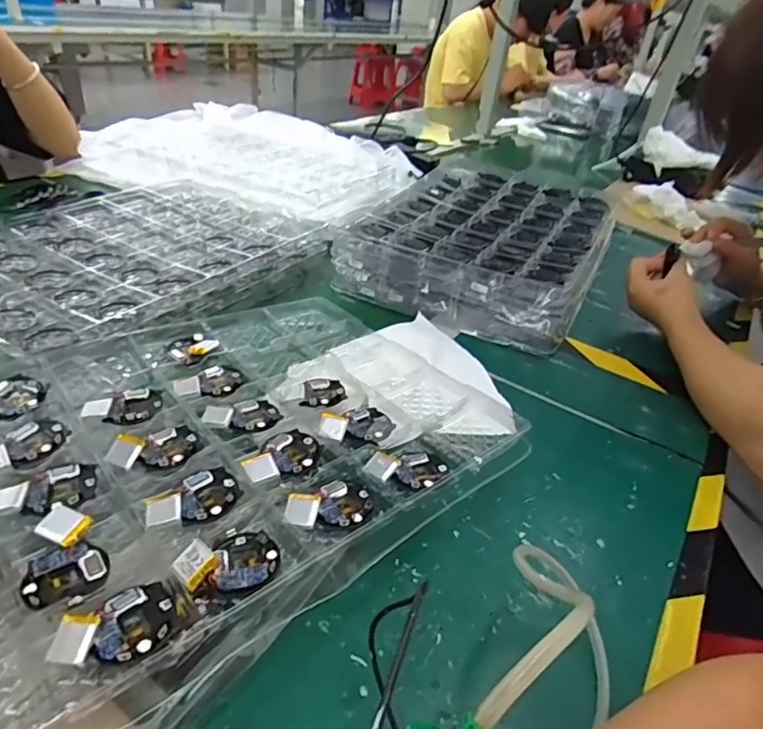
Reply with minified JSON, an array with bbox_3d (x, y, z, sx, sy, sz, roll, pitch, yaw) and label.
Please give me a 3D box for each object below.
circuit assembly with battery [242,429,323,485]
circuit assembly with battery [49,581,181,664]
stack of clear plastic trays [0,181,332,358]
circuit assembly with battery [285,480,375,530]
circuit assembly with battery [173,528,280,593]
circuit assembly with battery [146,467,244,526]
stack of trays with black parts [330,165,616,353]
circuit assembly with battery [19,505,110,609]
[{"bbox_3d":[-0.072,0.066,0.395,0.059,0.009,0.038,-22,45,-36],"label":"circuit assembly with battery"},{"bbox_3d":[-0.136,0.136,0.282,0.057,0.010,0.039,-21,44,-35],"label":"circuit assembly with battery"},{"bbox_3d":[-0.330,-0.144,0.696,0.326,0.045,0.446,26,38,24],"label":"stack of clear plastic trays"},{"bbox_3d":[-0.034,0.092,0.363,0.056,0.010,0.038,1,35,-11],"label":"circuit assembly with battery"},{"bbox_3d":[-0.087,0.115,0.318,0.051,0.012,0.045,-25,46,-38],"label":"circuit assembly with battery"},{"bbox_3d":[-0.122,0.087,0.356,0.057,0.009,0.040,-18,42,-33],"label":"circuit assembly with battery"},{"bbox_3d":[0.164,-0.192,0.821,0.308,0.070,0.443,21,37,17],"label":"stack of trays with black parts"},{"bbox_3d":[-0.182,0.109,0.311,0.041,0.013,0.059,-19,43,-34],"label":"circuit assembly with battery"}]

